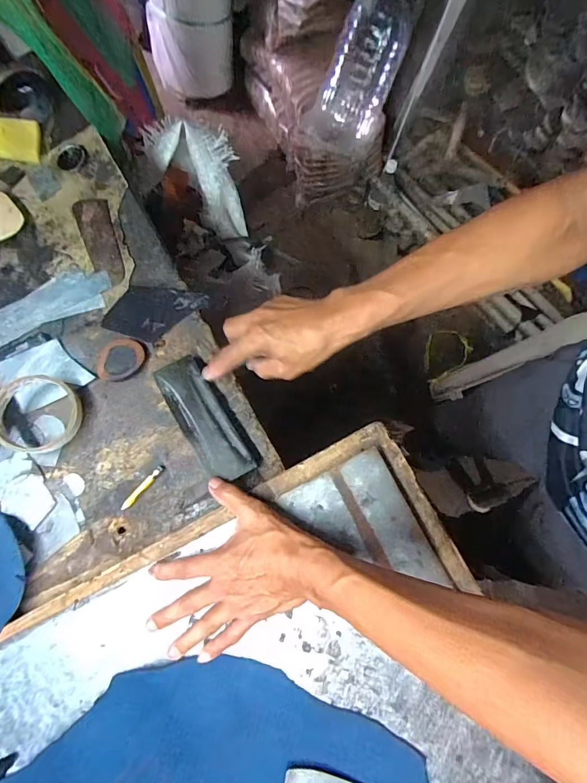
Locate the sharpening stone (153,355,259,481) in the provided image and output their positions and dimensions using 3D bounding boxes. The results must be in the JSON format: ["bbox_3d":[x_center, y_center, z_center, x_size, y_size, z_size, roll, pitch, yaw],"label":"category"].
[{"bbox_3d":[-0.097,0.031,0.448,0.058,0.017,0.148,-34,76,-9],"label":"sharpening stone"}]

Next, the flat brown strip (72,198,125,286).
[{"bbox_3d":[-0.257,-0.200,0.536,0.046,0.008,0.138,-19,72,-3],"label":"flat brown strip"}]

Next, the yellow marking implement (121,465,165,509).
[{"bbox_3d":[-0.162,0.104,0.439,0.008,0.006,0.060,40,77,12],"label":"yellow marking implement"}]

